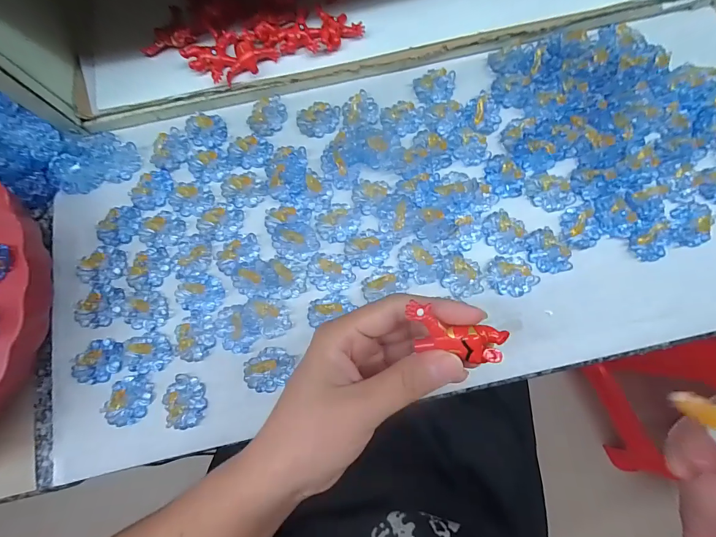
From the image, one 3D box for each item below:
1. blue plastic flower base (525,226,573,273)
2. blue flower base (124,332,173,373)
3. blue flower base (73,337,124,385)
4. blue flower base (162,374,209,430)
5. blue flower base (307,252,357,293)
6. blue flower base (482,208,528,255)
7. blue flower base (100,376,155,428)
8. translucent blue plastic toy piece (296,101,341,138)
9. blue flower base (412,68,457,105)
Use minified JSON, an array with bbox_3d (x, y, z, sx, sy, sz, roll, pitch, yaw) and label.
[{"bbox_3d":[0.150,-0.014,0.269,0.031,0.004,0.034,-6,76,1],"label":"blue plastic flower base"},{"bbox_3d":[-0.163,0.065,0.264,0.034,0.004,0.029,-11,82,0],"label":"blue flower base"},{"bbox_3d":[-0.199,0.071,0.263,0.032,0.007,0.032,0,82,2],"label":"blue flower base"},{"bbox_3d":[-0.130,0.100,0.257,0.029,0.008,0.038,-22,82,-2],"label":"blue flower base"},{"bbox_3d":[-0.021,0.003,0.271,0.036,0.006,0.030,1,82,2],"label":"blue flower base"},{"bbox_3d":[0.118,-0.029,0.273,0.031,0.005,0.036,-21,76,-3],"label":"blue flower base"},{"bbox_3d":[-0.173,0.099,0.257,0.030,0.011,0.035,7,82,3],"label":"blue flower base"},{"bbox_3d":[-0.034,-0.129,0.294,0.036,0.011,0.029,-1,82,1],"label":"translucent blue plastic toy piece"},{"bbox_3d":[0.068,-0.158,0.296,0.036,0.009,0.029,-15,76,-1],"label":"blue flower base"}]

